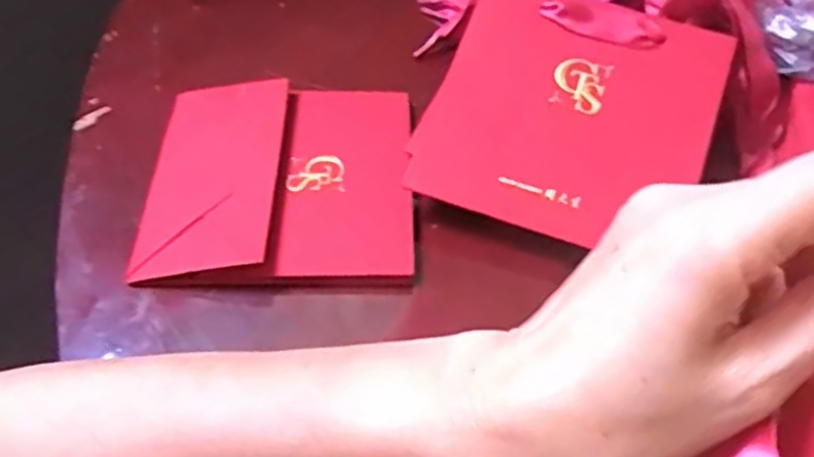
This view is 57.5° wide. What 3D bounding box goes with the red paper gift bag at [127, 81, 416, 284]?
[{"bbox_3d":[-0.069,-0.031,0.398,0.139,0.014,0.136,-2,51,-3],"label":"red paper gift bag"}]

